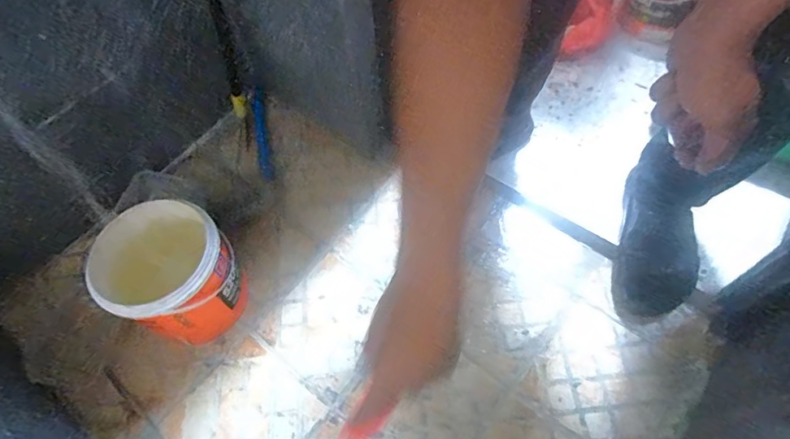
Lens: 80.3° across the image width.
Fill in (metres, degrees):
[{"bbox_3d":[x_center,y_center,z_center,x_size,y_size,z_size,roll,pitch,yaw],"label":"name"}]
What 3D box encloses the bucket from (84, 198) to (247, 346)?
[{"bbox_3d":[-0.356,0.090,0.763,0.189,0.195,0.174,-2,59,3],"label":"bucket"}]

